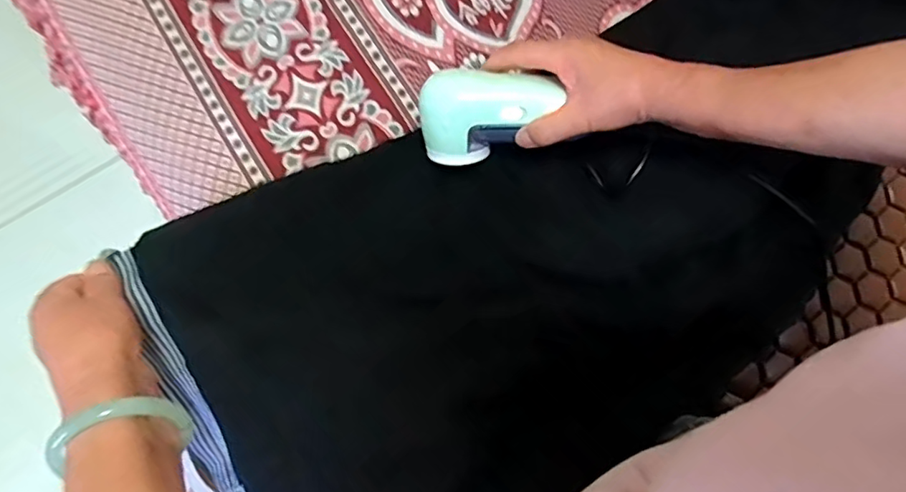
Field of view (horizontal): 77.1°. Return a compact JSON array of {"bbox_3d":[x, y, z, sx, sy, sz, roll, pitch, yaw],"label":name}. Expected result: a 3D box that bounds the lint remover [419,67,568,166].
[{"bbox_3d":[0.026,-0.118,0.475,0.106,0.050,0.075,-11,79,-3],"label":"lint remover"}]

